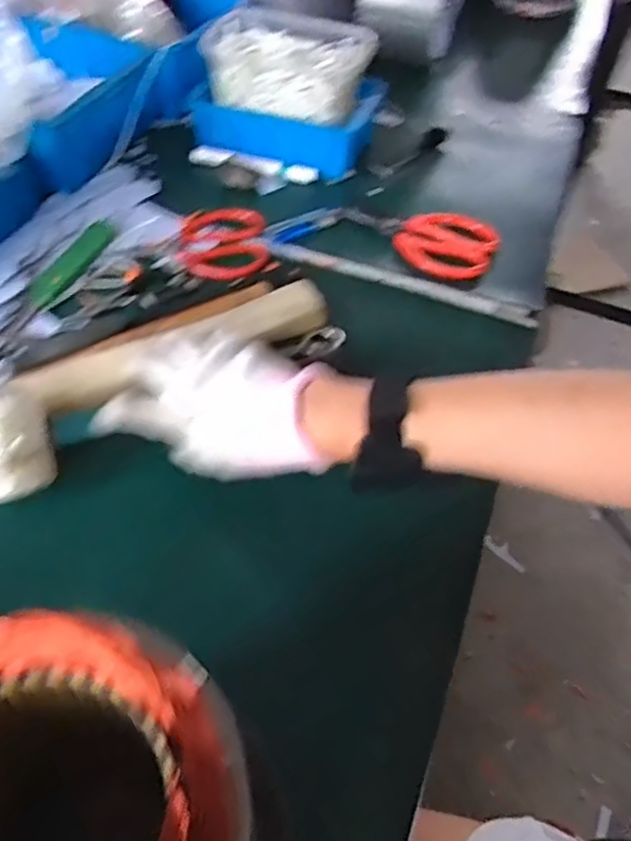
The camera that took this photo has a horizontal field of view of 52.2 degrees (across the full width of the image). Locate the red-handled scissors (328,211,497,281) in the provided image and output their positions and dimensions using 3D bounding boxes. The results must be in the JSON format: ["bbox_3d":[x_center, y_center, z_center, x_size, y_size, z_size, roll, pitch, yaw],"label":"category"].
[{"bbox_3d":[0.107,-0.196,0.678,0.165,0.023,0.081,29,55,21],"label":"red-handled scissors"}]

